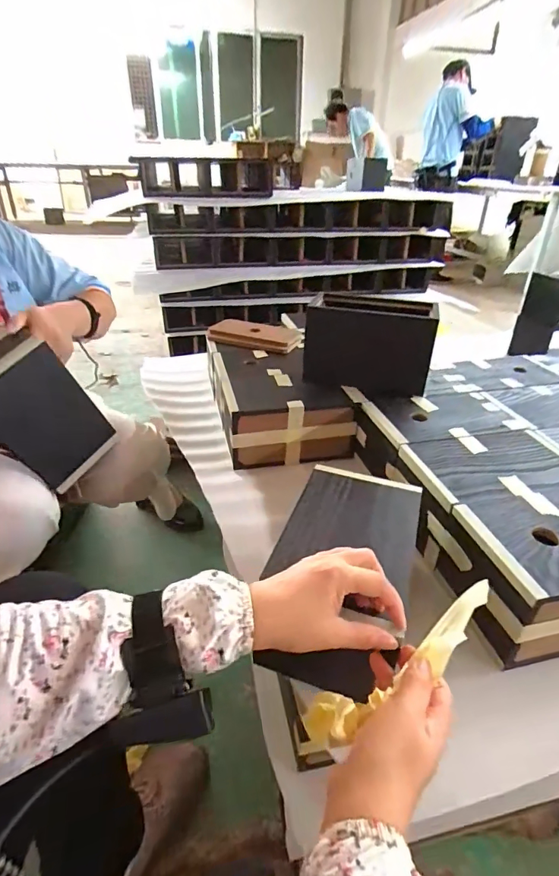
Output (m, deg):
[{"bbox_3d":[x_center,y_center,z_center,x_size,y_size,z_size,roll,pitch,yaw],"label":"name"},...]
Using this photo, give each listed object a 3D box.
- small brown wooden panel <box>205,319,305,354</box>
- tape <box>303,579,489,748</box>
[{"bbox_3d":[-0.056,-0.233,0.991,0.203,0.025,0.120,11,33,15],"label":"small brown wooden panel"},{"bbox_3d":[0.109,0.182,0.356,0.196,0.028,0.039,-24,39,-17],"label":"tape"}]

